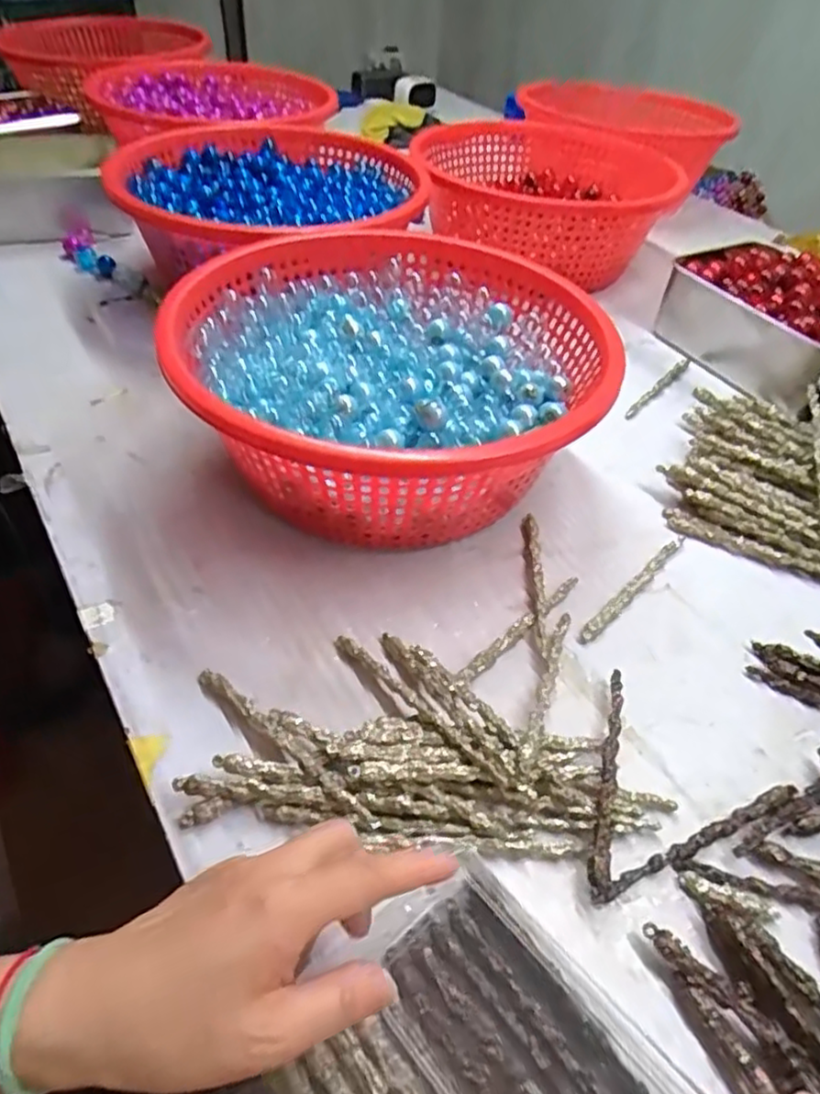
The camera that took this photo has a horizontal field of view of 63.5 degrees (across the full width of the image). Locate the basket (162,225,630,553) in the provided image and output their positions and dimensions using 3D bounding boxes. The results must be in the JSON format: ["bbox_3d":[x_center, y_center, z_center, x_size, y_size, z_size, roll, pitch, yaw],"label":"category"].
[{"bbox_3d":[-0.012,-0.137,0.584,0.341,0.147,0.354,12,46,8],"label":"basket"}]

